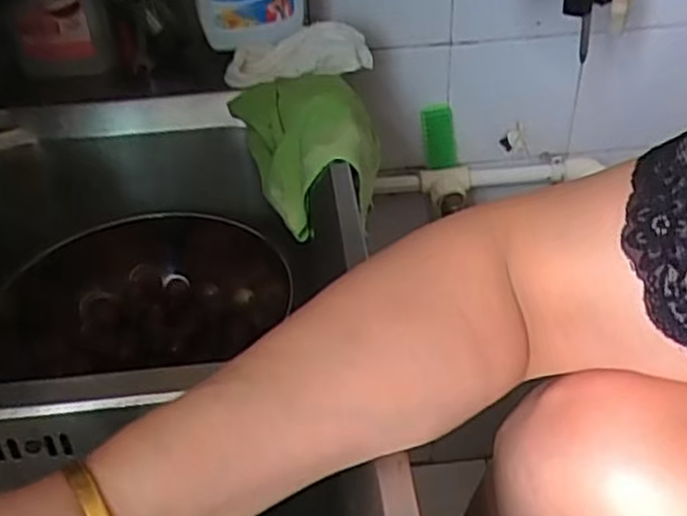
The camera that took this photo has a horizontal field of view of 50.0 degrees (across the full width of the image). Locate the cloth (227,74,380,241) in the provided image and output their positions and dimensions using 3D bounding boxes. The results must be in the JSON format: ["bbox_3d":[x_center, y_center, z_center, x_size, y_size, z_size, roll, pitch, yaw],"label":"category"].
[{"bbox_3d":[-0.032,-0.096,0.648,0.123,0.087,0.155,-6,38,-3],"label":"cloth"}]

